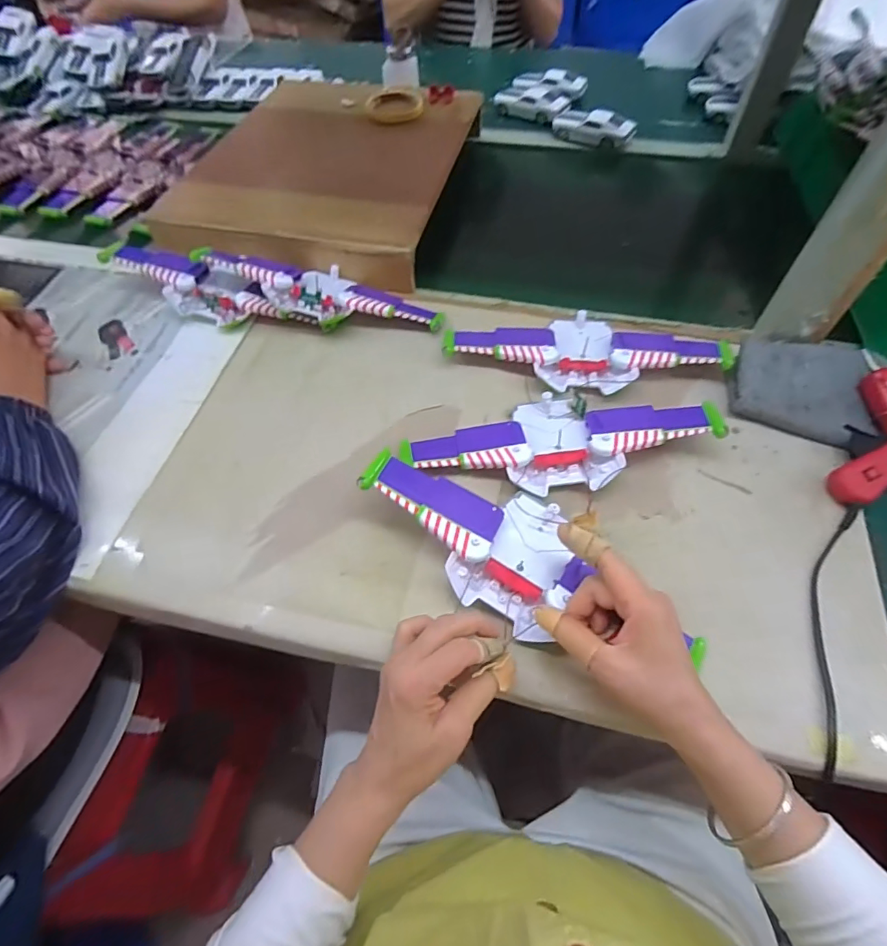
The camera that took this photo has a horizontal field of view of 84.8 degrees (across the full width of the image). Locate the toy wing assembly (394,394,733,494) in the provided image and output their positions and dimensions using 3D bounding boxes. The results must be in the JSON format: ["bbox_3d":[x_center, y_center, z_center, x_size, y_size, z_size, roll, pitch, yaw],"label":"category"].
[{"bbox_3d":[0.107,-0.030,0.460,0.292,0.036,0.103,-10,59,-4],"label":"toy wing assembly"}]

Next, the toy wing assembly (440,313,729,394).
[{"bbox_3d":[0.148,-0.131,0.522,0.287,0.029,0.100,-1,59,1],"label":"toy wing assembly"}]

